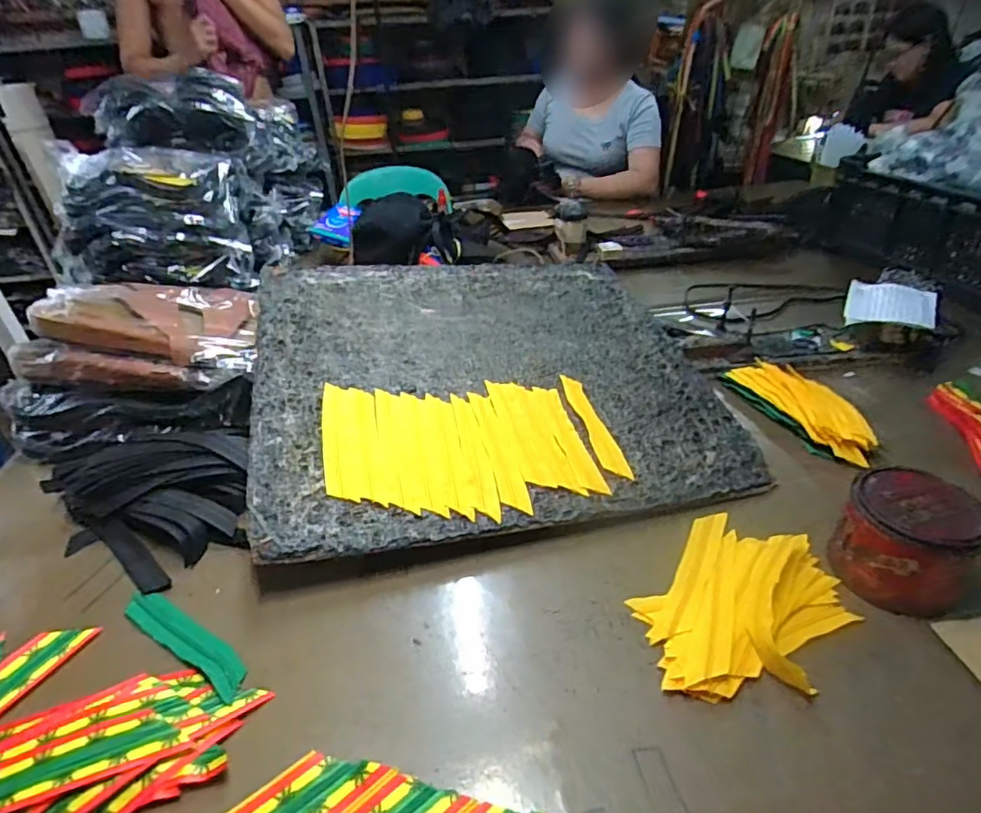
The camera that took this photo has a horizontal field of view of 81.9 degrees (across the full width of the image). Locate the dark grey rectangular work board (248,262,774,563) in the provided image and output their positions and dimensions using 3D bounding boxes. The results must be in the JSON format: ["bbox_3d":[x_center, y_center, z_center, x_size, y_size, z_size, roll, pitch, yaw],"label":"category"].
[{"bbox_3d":[-0.010,-0.058,0.753,0.564,0.017,0.521,-6,44,-13],"label":"dark grey rectangular work board"}]

